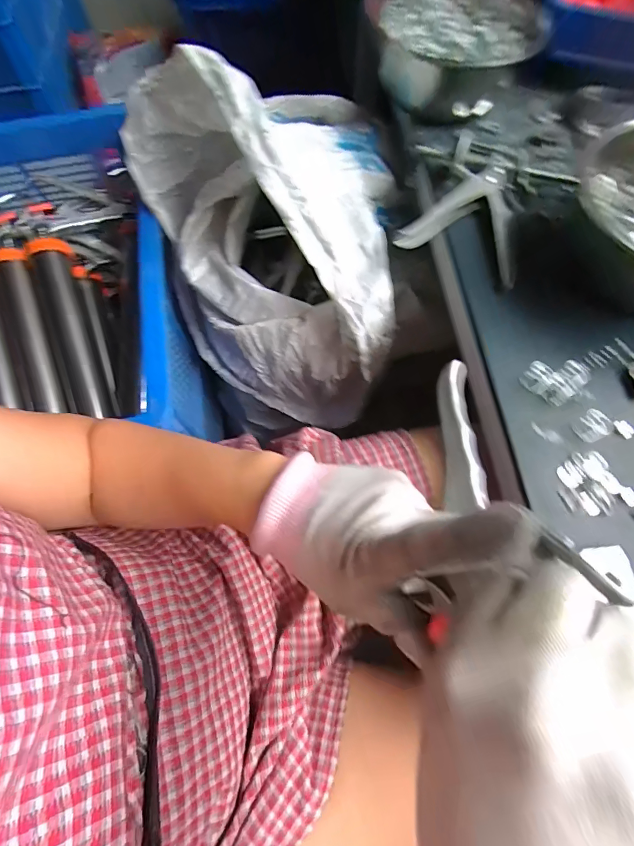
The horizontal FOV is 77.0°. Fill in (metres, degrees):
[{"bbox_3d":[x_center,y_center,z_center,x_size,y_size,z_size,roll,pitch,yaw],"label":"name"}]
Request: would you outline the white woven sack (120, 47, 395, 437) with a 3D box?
[{"bbox_3d":[-0.049,-0.220,0.513,0.280,0.336,0.362,-22,69,-8],"label":"white woven sack"}]

